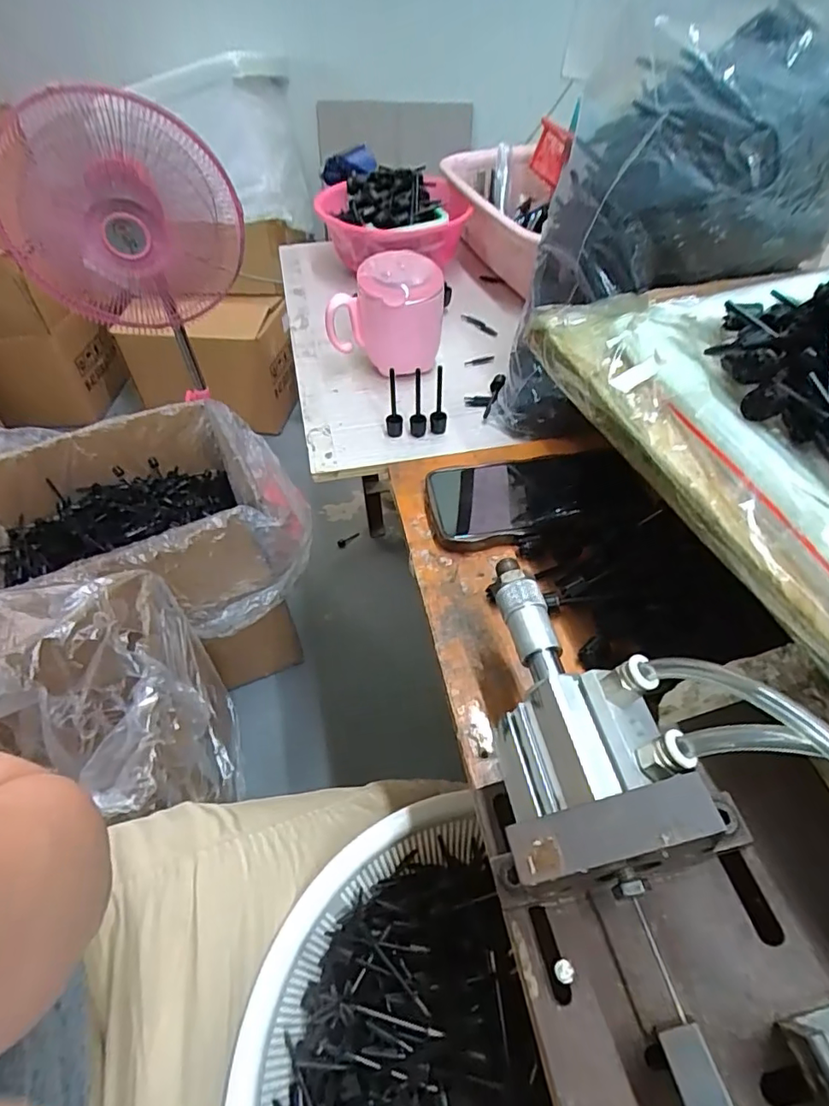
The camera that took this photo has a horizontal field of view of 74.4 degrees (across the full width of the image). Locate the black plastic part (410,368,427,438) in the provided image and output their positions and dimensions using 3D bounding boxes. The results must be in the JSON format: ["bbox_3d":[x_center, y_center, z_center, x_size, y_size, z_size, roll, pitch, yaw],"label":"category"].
[{"bbox_3d":[0.003,-0.131,0.472,0.014,0.070,0.019,1,50,2],"label":"black plastic part"}]

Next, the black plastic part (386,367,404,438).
[{"bbox_3d":[-0.018,-0.128,0.472,0.014,0.064,0.012,-3,50,-2],"label":"black plastic part"}]

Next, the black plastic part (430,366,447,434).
[{"bbox_3d":[0.022,-0.133,0.476,0.014,0.066,0.017,2,50,3],"label":"black plastic part"}]

